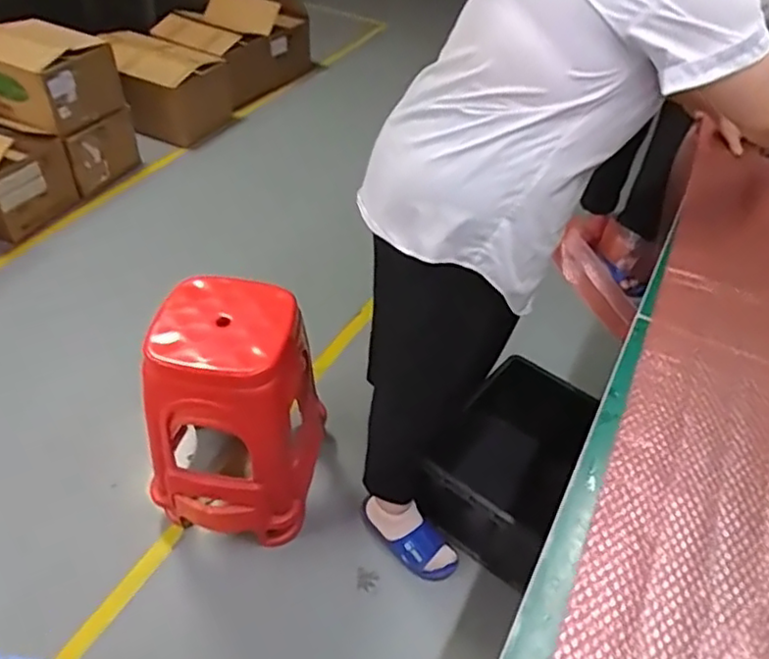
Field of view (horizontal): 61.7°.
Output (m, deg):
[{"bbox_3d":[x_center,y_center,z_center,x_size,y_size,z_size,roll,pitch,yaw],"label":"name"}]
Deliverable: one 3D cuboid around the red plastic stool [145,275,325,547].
[{"bbox_3d":[-0.315,0.191,1.406,0.325,0.512,0.324,6,43,2],"label":"red plastic stool"}]

